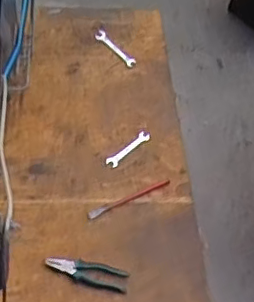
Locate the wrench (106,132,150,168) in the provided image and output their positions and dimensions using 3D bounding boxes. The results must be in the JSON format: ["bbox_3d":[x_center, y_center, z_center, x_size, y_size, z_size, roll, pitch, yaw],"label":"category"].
[{"bbox_3d":[0.005,-0.007,1.499,0.140,0.032,0.010,-40,-4,-22],"label":"wrench"}]

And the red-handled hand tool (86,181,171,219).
[{"bbox_3d":[0.006,0.119,1.424,0.223,0.014,0.017,-22,18,-18],"label":"red-handled hand tool"}]

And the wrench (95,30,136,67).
[{"bbox_3d":[-0.035,-0.301,1.672,0.038,0.004,0.158,-35,68,-23],"label":"wrench"}]

